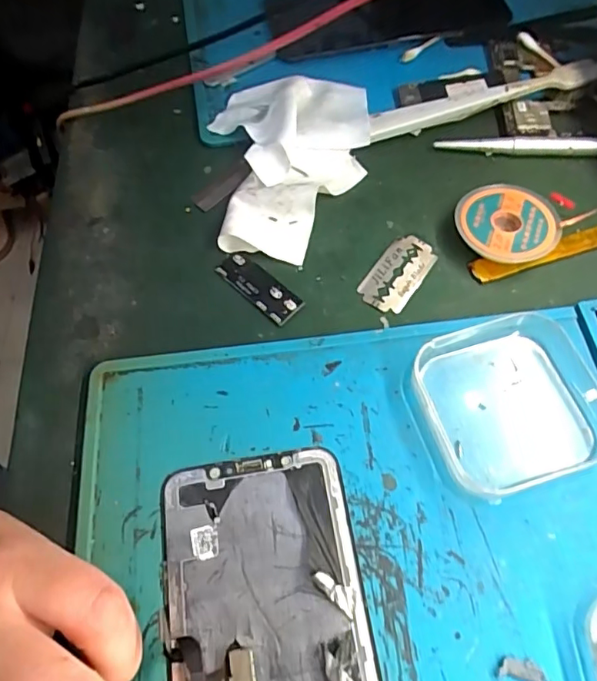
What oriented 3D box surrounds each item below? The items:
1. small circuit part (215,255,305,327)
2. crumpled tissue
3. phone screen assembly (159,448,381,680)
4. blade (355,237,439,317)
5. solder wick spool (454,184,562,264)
[{"bbox_3d":[-0.018,-0.025,0.240,0.015,0.004,0.043,-42,67,-17],"label":"small circuit part"},{"bbox_3d":[-0.002,-0.088,0.263,0.075,0.019,0.100,-5,62,1],"label":"crumpled tissue"},{"bbox_3d":[-0.008,0.105,0.169,0.066,0.008,0.136,-10,62,-1],"label":"phone screen assembly"},{"bbox_3d":[0.045,-0.030,0.242,0.022,0.004,0.041,33,70,10],"label":"blade"},{"bbox_3d":[0.095,-0.052,0.244,0.045,0.013,0.039,2,62,5],"label":"solder wick spool"}]

